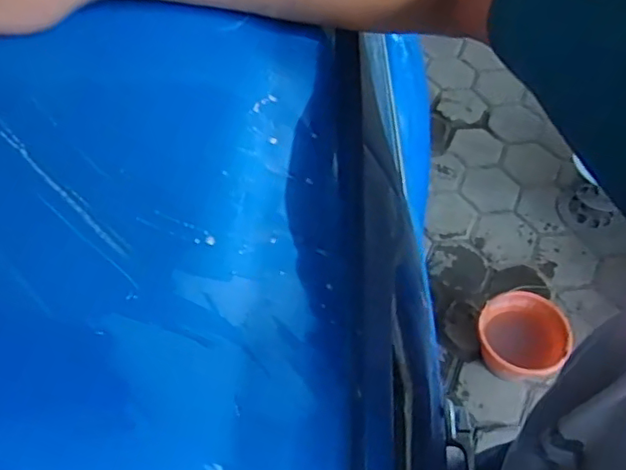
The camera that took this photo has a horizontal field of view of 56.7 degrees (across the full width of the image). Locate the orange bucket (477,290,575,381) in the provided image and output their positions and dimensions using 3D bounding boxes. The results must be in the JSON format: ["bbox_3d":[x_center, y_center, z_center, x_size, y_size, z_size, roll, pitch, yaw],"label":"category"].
[{"bbox_3d":[0.554,0.283,1.553,0.222,0.159,0.228,-1,54,2],"label":"orange bucket"}]

